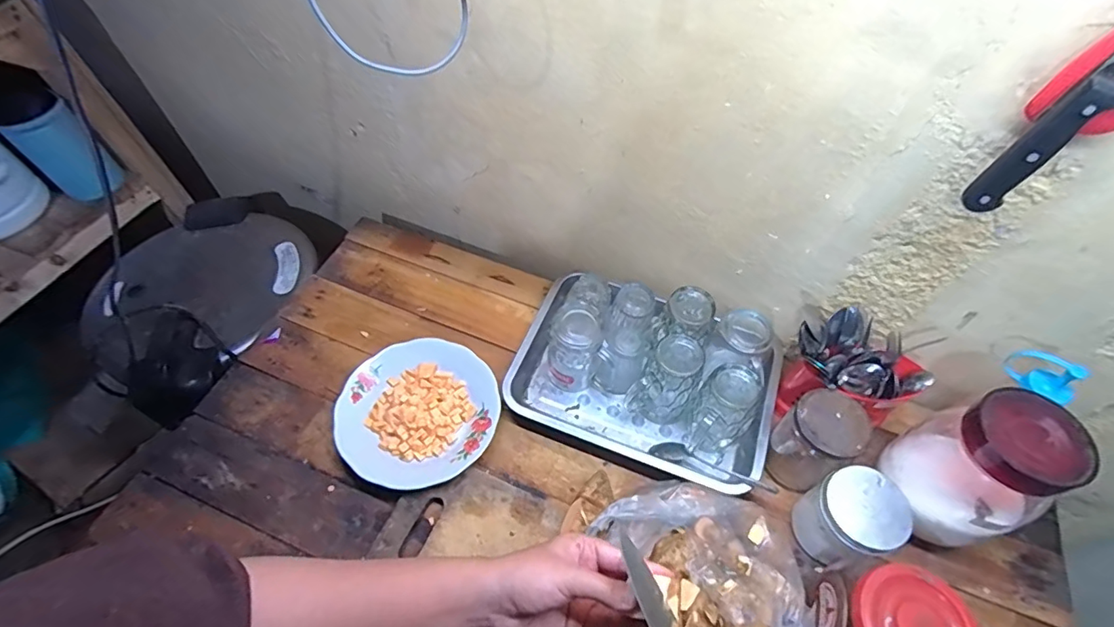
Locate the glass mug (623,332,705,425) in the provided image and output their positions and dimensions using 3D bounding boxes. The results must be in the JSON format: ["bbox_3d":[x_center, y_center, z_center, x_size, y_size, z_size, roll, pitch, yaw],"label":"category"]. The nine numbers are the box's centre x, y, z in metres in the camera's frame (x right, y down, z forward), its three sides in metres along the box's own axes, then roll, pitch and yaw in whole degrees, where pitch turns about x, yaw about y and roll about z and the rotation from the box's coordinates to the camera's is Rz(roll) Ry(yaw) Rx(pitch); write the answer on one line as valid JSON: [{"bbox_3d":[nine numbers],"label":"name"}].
[{"bbox_3d":[0.142,0.087,0.687,0.074,0.127,0.079,2,56,-2],"label":"glass mug"}]

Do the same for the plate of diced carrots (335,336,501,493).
[{"bbox_3d":[-0.183,0.135,0.699,0.203,0.038,0.202,2,56,-2],"label":"plate of diced carrots"}]

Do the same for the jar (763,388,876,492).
[{"bbox_3d":[0.312,0.157,0.638,0.074,0.128,0.077,2,56,-2],"label":"jar"}]

